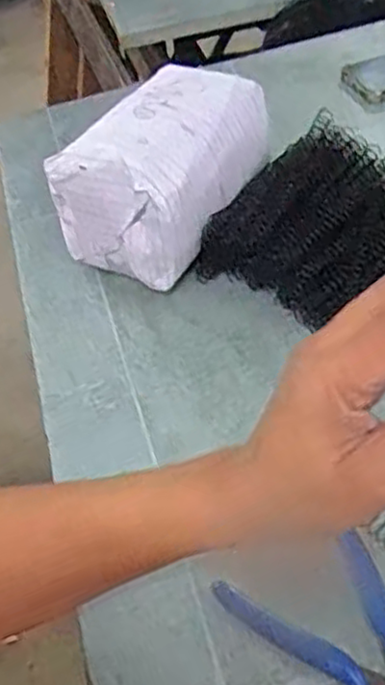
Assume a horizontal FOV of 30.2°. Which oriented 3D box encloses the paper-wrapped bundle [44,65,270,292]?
[{"bbox_3d":[-0.014,-0.134,0.592,0.117,0.120,0.173,25,54,31],"label":"paper-wrapped bundle"}]

